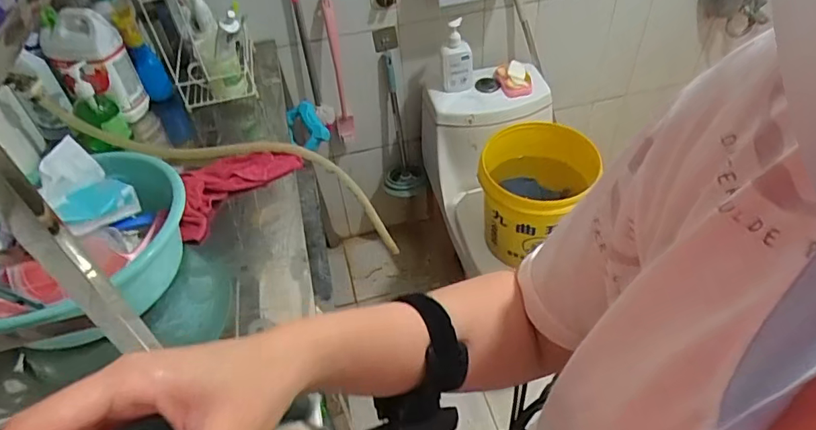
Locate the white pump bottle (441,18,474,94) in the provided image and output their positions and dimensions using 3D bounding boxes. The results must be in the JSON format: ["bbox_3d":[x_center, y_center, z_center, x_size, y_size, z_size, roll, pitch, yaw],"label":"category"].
[{"bbox_3d":[0.133,-0.428,1.410,0.080,0.197,0.062,1,46,6],"label":"white pump bottle"}]

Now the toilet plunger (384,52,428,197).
[{"bbox_3d":[-0.029,-0.281,1.674,0.139,0.481,0.148,-10,46,-4],"label":"toilet plunger"}]

